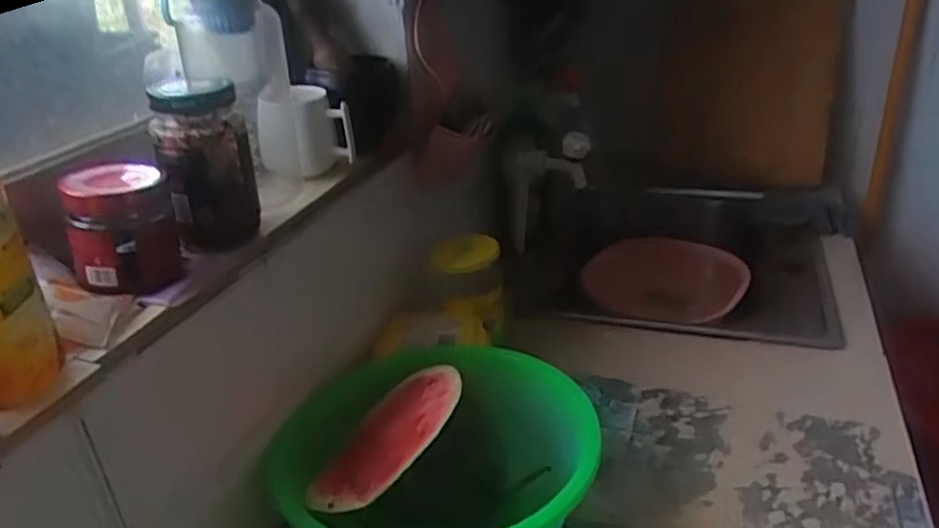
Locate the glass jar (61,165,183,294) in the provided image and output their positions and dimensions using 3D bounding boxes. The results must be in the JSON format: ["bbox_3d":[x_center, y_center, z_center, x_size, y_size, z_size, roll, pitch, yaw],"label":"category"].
[{"bbox_3d":[-0.261,-0.027,0.525,0.073,0.081,0.067,-3,28,2],"label":"glass jar"}]

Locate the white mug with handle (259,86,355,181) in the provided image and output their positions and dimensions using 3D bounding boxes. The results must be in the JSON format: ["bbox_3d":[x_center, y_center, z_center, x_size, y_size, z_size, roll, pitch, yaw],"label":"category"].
[{"bbox_3d":[-0.176,-0.142,0.728,0.086,0.083,0.065,-22,33,-31],"label":"white mug with handle"}]

